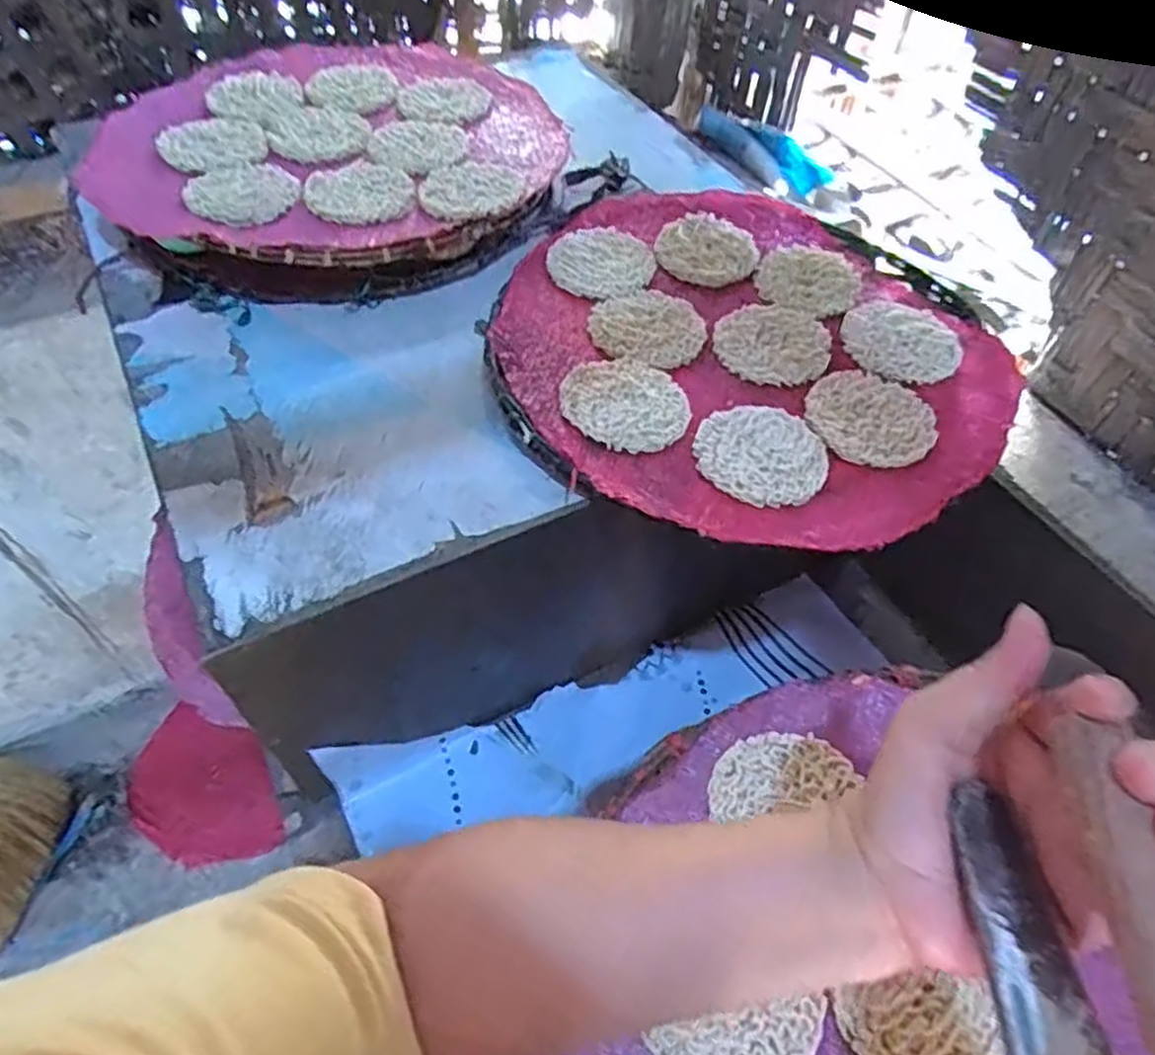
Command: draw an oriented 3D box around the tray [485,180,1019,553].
[{"bbox_3d":[0.118,-0.131,0.528,0.339,0.018,0.348,2,52,-2],"label":"tray"}]

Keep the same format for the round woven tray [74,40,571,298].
[{"bbox_3d":[-0.188,-0.308,0.614,0.348,0.068,0.336,-2,53,-5],"label":"round woven tray"}]

